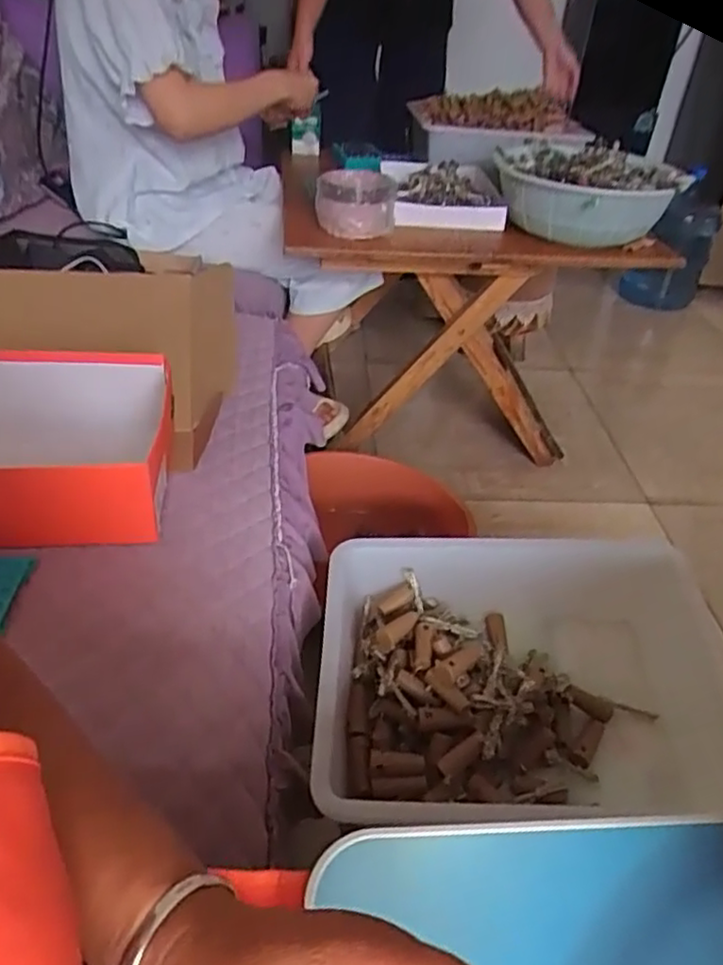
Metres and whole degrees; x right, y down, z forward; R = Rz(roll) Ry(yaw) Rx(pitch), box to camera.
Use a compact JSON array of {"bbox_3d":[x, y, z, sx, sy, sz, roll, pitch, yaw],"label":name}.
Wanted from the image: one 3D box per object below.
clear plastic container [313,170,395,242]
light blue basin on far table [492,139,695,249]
[{"bbox_3d":[-0.009,-0.453,1.081,0.124,0.084,0.117,3,39,-3],"label":"clear plastic container"},{"bbox_3d":[0.360,-0.477,1.109,0.248,0.101,0.258,0,39,-7],"label":"light blue basin on far table"}]

